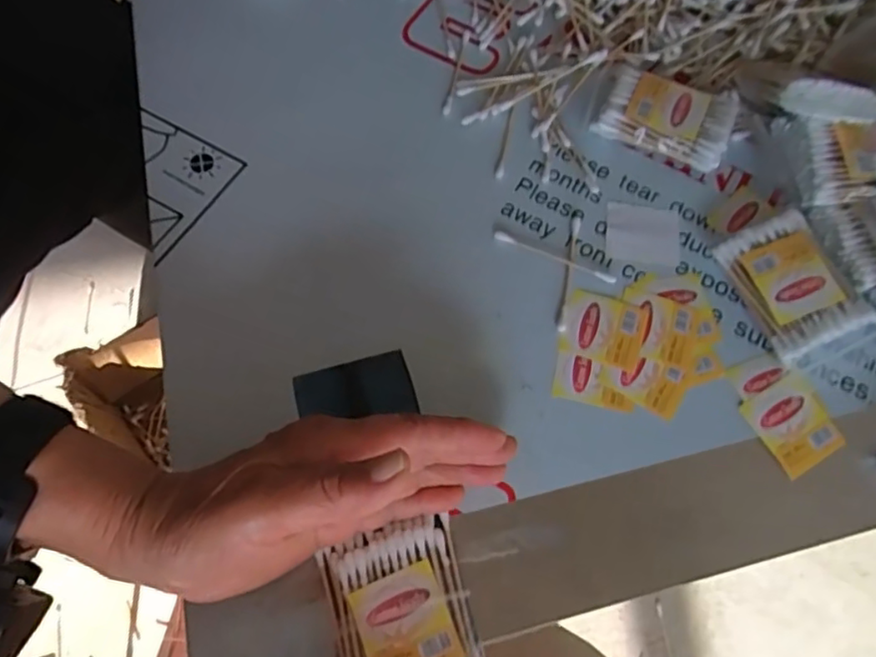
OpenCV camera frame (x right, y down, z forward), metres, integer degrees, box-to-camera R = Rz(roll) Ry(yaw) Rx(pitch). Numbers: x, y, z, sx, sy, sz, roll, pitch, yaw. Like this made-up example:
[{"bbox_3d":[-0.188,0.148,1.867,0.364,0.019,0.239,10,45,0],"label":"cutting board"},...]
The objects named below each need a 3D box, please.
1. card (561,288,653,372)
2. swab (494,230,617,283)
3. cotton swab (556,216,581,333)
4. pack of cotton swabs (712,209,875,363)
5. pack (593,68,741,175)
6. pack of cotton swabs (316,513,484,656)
[{"bbox_3d":[0.091,0.000,0.337,0.043,0.004,0.038,19,67,5],"label":"card"},{"bbox_3d":[0.067,-0.041,0.353,0.074,0.004,0.006,25,67,8],"label":"swab"},{"bbox_3d":[0.074,-0.032,0.349,0.005,0.004,0.074,12,66,2],"label":"cotton swab"},{"bbox_3d":[0.196,-0.025,0.338,0.055,0.020,0.073,-21,69,-12],"label":"pack of cotton swabs"},{"bbox_3d":[0.141,-0.131,0.378,0.076,0.021,0.054,25,67,8],"label":"pack"},{"bbox_3d":[-0.017,0.127,0.271,0.061,0.015,0.072,-15,69,-4],"label":"pack of cotton swabs"}]

